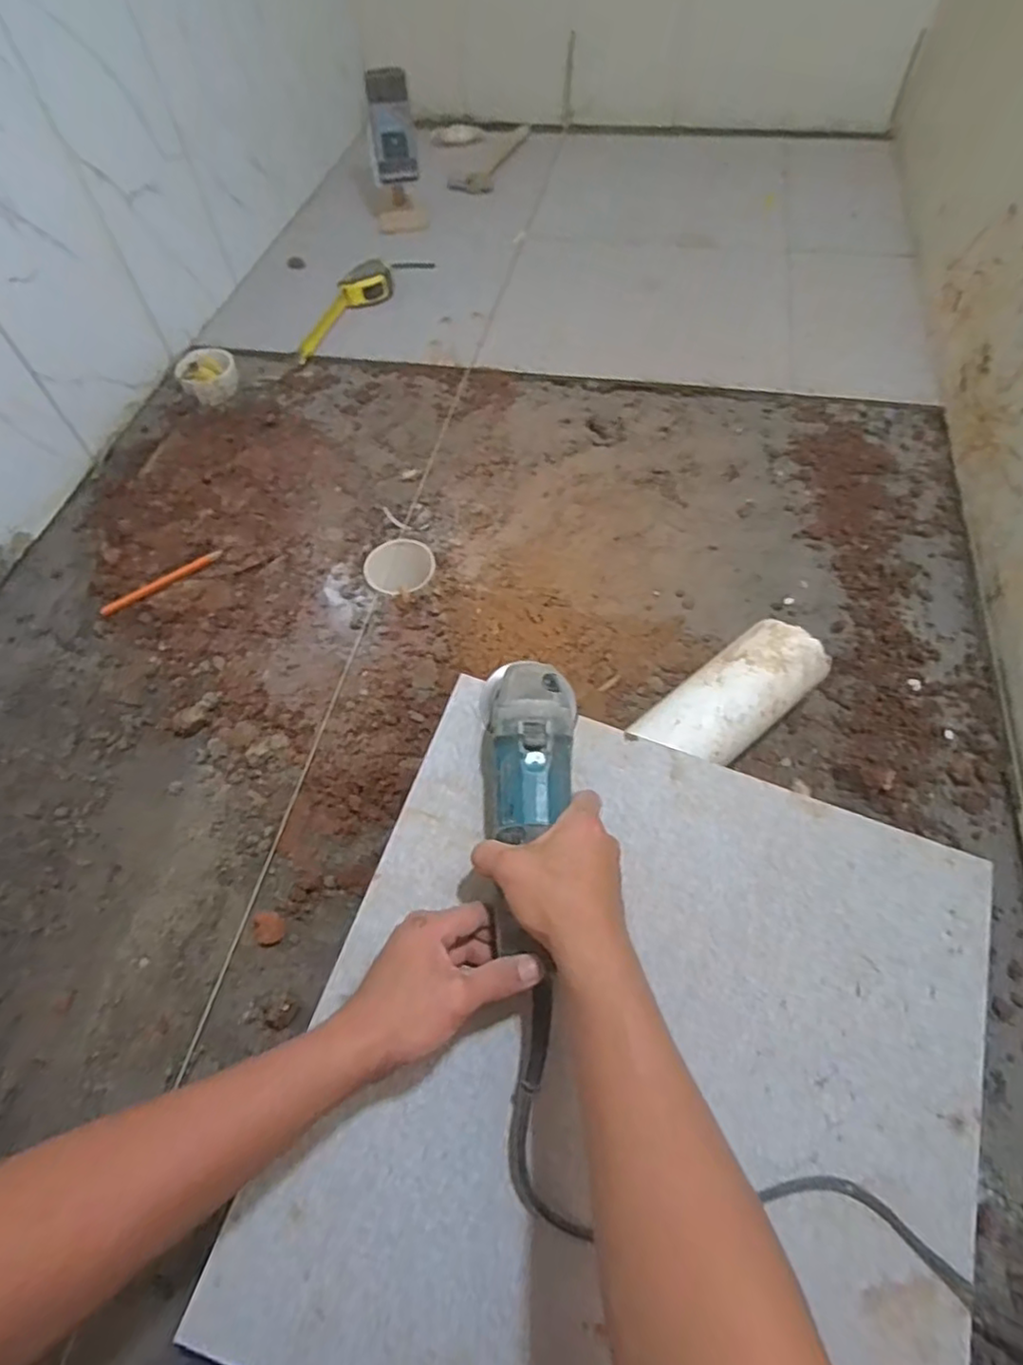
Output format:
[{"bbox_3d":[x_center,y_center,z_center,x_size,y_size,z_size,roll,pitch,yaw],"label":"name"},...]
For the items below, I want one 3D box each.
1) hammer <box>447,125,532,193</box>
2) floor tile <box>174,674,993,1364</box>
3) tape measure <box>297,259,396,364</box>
[{"bbox_3d":[-0.041,-1.203,1.475,0.094,0.027,0.350,14,61,11],"label":"hammer"},{"bbox_3d":[0.103,0.286,0.486,0.488,0.018,0.489,19,66,5],"label":"floor tile"},{"bbox_3d":[-0.288,-0.650,1.131,0.077,0.051,0.255,23,63,16],"label":"tape measure"}]

